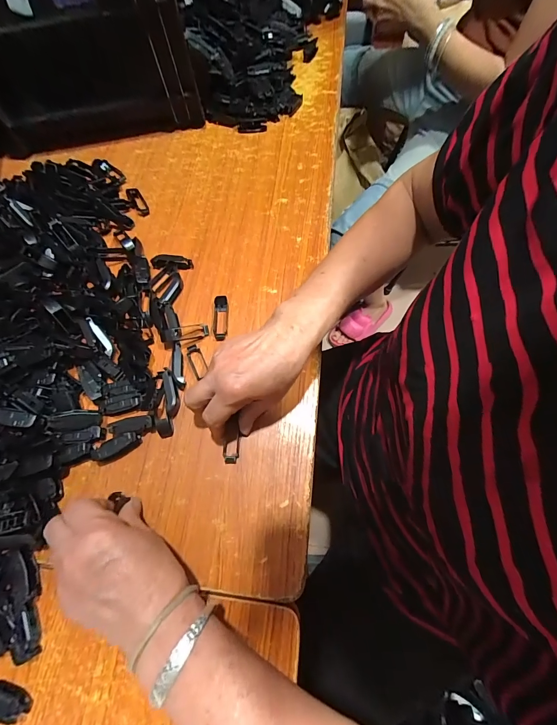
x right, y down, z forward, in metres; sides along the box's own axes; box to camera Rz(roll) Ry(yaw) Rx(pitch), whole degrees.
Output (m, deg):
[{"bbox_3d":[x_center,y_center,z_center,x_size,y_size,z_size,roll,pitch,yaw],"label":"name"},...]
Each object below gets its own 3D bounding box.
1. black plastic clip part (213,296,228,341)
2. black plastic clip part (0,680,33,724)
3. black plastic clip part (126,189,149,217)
[{"bbox_3d":[-0.073,-0.056,0.406,0.018,0.012,0.057,-4,68,1],"label":"black plastic clip part"},{"bbox_3d":[-0.238,0.287,0.274,0.051,0.015,0.019,16,69,9],"label":"black plastic clip part"},{"bbox_3d":[-0.213,-0.243,0.487,0.021,0.010,0.050,-27,69,-8],"label":"black plastic clip part"}]

